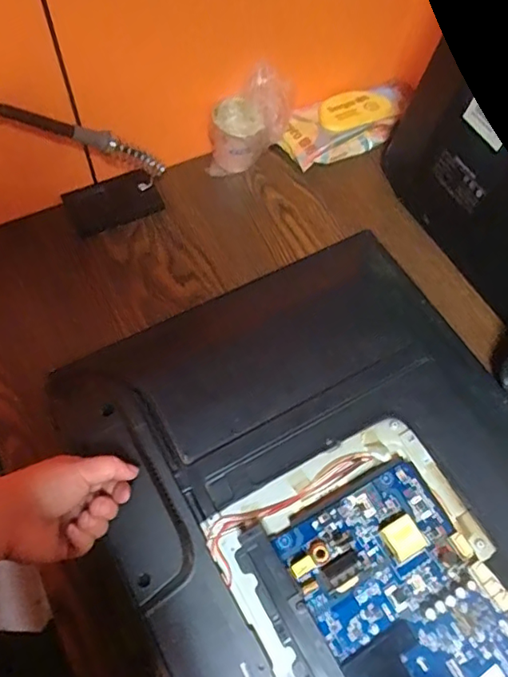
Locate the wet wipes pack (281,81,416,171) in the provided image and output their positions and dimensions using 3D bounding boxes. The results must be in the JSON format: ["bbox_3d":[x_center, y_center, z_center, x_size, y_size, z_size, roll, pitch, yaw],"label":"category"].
[{"bbox_3d":[0.121,-0.276,0.693,0.192,0.038,0.071,-24,67,-14],"label":"wet wipes pack"}]

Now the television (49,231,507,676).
[{"bbox_3d":[0.136,0.207,0.444,0.398,0.047,0.650,-27,68,-15],"label":"television"}]

